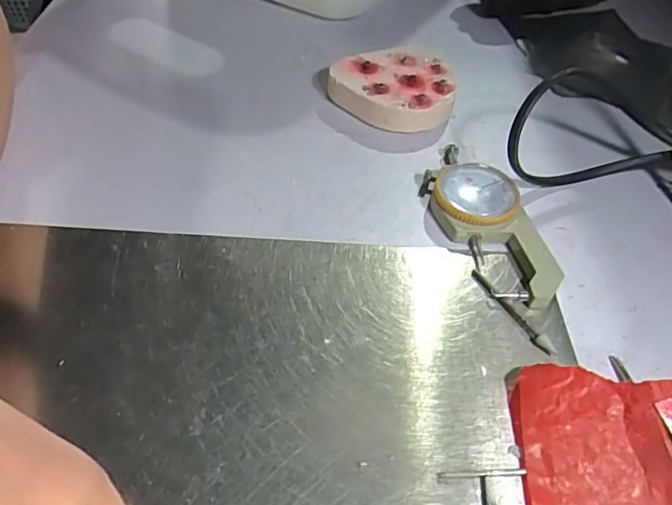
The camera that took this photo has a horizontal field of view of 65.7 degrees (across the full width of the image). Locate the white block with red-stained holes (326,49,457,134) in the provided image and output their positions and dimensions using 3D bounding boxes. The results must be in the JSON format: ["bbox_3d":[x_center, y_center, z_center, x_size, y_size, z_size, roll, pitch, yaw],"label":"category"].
[{"bbox_3d":[0.033,-0.089,0.282,0.062,0.020,0.051,28,53,18],"label":"white block with red-stained holes"}]

